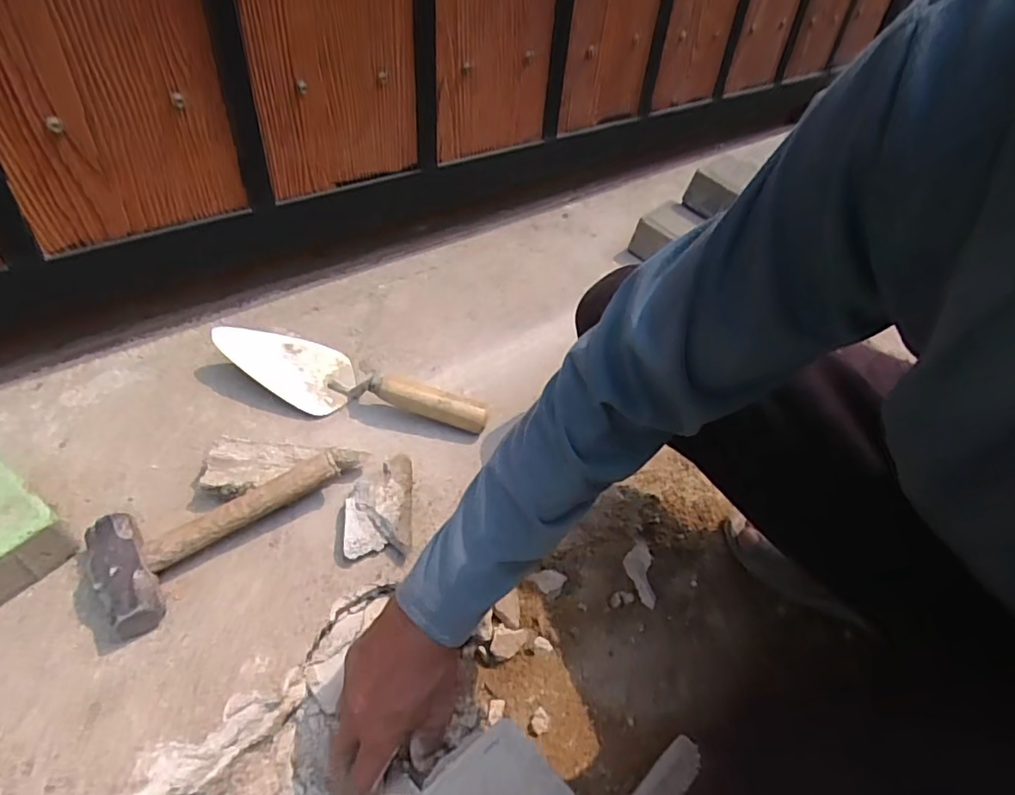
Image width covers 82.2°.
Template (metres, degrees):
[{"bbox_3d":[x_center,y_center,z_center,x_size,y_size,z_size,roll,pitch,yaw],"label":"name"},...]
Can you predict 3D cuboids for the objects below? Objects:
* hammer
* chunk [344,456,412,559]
[{"bbox_3d":[-0.252,0.112,0.527,0.219,0.037,0.102,-25,50,-29],"label":"hammer"},{"bbox_3d":[-0.126,0.104,0.575,0.063,0.030,0.101,-3,45,-8],"label":"chunk"}]

